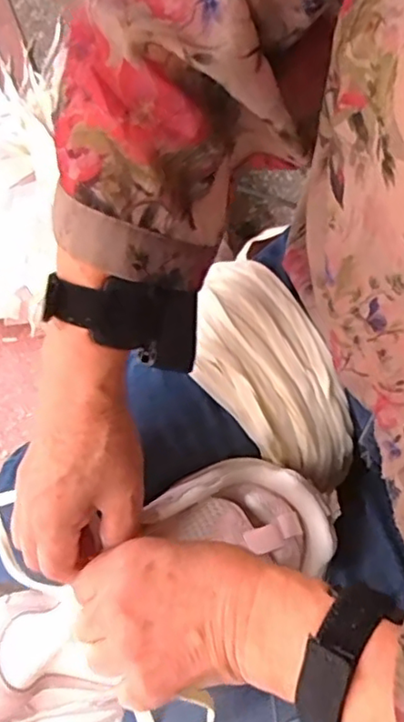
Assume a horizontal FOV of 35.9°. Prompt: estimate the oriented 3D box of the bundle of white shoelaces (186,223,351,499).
[{"bbox_3d":[0.043,0.003,0.437,0.097,0.065,0.180,-24,76,-8],"label":"bundle of white shoelaces"}]

